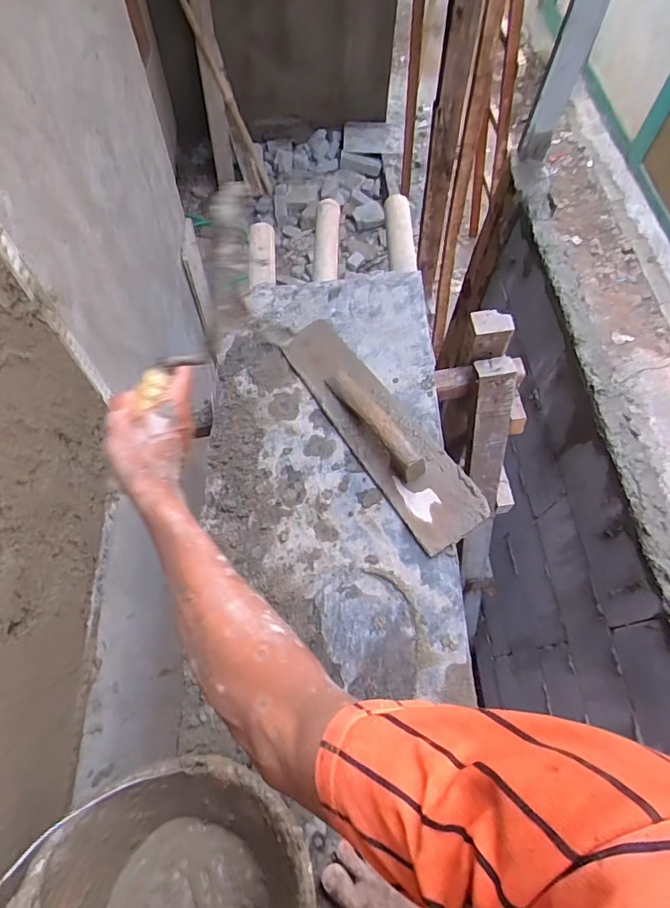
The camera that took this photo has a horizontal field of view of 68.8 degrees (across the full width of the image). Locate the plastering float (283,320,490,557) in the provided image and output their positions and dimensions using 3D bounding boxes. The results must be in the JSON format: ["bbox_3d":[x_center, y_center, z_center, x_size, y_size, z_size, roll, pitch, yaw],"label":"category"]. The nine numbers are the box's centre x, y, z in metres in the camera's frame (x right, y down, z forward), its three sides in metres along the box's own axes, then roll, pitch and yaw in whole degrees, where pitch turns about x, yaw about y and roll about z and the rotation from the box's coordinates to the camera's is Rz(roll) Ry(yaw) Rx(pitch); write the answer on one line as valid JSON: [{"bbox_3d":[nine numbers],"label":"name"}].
[{"bbox_3d":[0.072,-0.063,0.806,0.121,0.088,0.462,-26,66,-15],"label":"plastering float"}]

